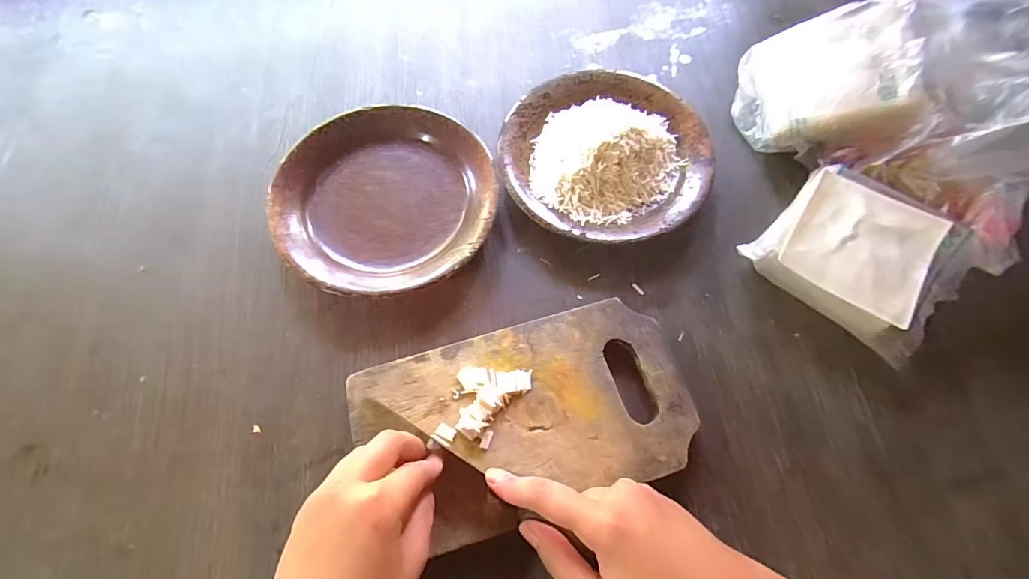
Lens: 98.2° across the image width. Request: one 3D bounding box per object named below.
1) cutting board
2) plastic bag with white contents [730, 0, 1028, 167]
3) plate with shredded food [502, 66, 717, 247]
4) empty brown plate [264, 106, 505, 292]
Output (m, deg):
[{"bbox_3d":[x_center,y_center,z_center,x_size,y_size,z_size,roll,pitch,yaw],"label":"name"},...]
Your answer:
[{"bbox_3d":[0.009,0.088,0.316,0.230,0.013,0.130,-16,68,-5],"label":"cutting board"},{"bbox_3d":[0.351,-0.169,0.357,0.305,0.076,0.119,11,67,29],"label":"plastic bag with white contents"},{"bbox_3d":[0.082,-0.124,0.401,0.180,0.045,0.178,0,68,1],"label":"plate with shredded food"},{"bbox_3d":[-0.111,-0.078,0.391,0.183,0.030,0.180,0,68,1],"label":"empty brown plate"}]

